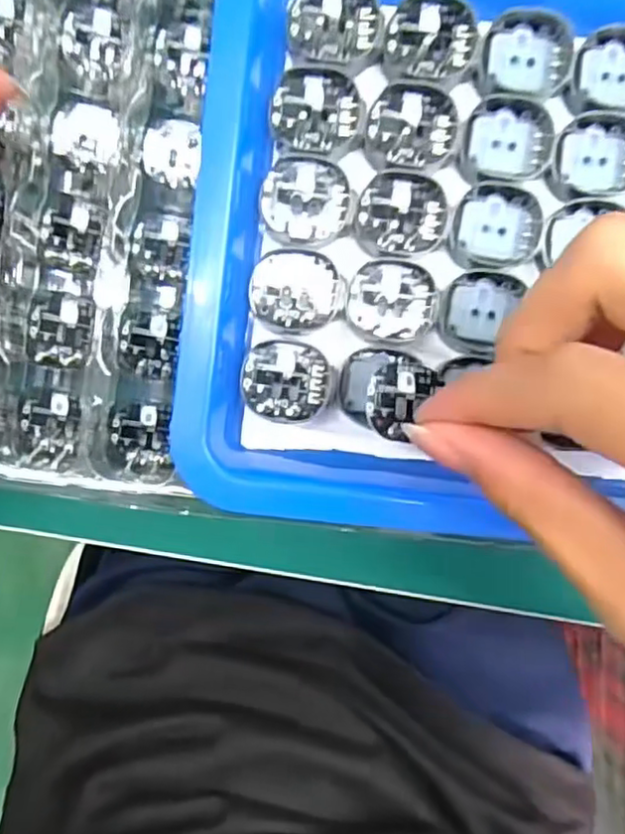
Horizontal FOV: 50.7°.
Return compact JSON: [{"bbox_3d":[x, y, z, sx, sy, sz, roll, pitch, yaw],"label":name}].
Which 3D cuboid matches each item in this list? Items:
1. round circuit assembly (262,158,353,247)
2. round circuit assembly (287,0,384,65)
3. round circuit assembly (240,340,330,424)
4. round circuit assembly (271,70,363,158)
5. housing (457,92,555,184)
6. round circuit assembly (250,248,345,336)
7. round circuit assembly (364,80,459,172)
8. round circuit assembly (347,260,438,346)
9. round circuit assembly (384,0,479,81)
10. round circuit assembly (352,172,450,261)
[{"bbox_3d":[-0.002,-0.065,0.201,0.026,0.004,0.025,0,92,-6],"label":"round circuit assembly"},{"bbox_3d":[0.007,-0.119,0.198,0.028,0.006,0.025,1,92,-6],"label":"round circuit assembly"},{"bbox_3d":[-0.008,-0.011,0.203,0.026,0.004,0.024,0,92,-6],"label":"round circuit assembly"},{"bbox_3d":[0.002,-0.092,0.199,0.027,0.004,0.024,2,92,-6],"label":"round circuit assembly"},{"bbox_3d":[0.061,-0.087,0.207,0.028,0.006,0.025,-3,92,-6],"label":"housing"},{"bbox_3d":[-0.005,-0.038,0.202,0.028,0.004,0.025,4,92,-6],"label":"round circuit assembly"},{"bbox_3d":[0.030,-0.089,0.203,0.028,0.004,0.026,-1,92,-6],"label":"round circuit assembly"},{"bbox_3d":[0.025,-0.035,0.204,0.028,0.004,0.025,2,92,-6],"label":"round circuit assembly"},{"bbox_3d":[0.036,-0.115,0.200,0.027,0.004,0.024,1,92,-6],"label":"round circuit assembly"},{"bbox_3d":[0.028,-0.062,0.202,0.028,0.004,0.025,0,92,-6],"label":"round circuit assembly"}]

